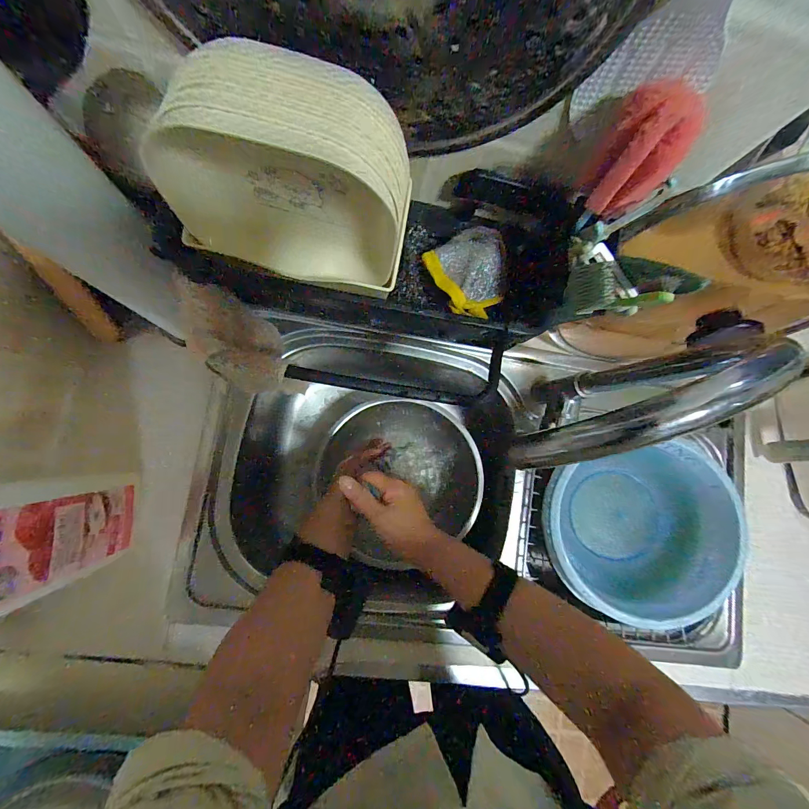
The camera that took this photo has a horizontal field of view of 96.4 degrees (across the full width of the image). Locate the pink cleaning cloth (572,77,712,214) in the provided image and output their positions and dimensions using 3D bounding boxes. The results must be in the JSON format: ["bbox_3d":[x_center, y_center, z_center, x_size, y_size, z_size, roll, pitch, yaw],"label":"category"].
[{"bbox_3d":[0.139,-0.146,0.213,0.049,0.066,0.013,14,61,-9],"label":"pink cleaning cloth"}]

